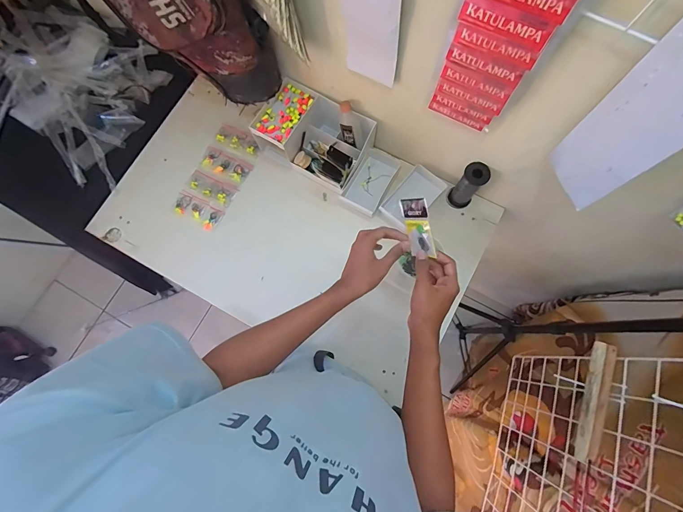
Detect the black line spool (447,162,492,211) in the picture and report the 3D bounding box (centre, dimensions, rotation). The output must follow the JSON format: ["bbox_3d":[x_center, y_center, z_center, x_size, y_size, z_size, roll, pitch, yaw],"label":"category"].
[{"bbox_3d":[0.262,-0.144,0.689,0.048,0.118,0.048,0,77,2],"label":"black line spool"}]

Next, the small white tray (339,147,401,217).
[{"bbox_3d":[0.067,-0.171,0.744,0.087,0.028,0.156,28,79,8],"label":"small white tray"}]

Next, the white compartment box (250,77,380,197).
[{"bbox_3d":[-0.056,-0.262,0.727,0.225,0.098,0.151,32,80,8],"label":"white compartment box"}]

